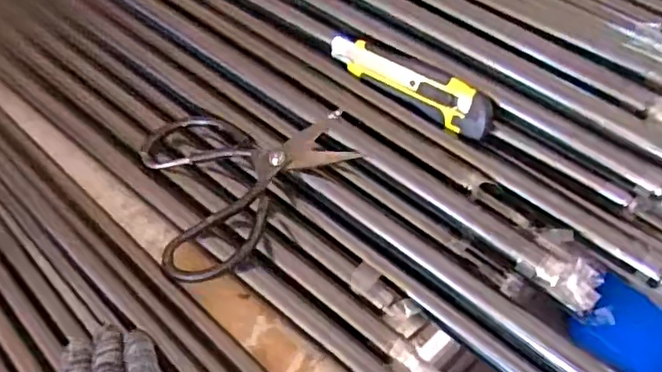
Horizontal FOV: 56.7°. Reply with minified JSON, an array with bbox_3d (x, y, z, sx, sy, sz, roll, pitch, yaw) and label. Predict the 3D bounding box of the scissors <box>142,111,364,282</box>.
[{"bbox_3d":[-0.066,-0.012,0.506,0.166,0.023,0.148,-21,60,1],"label":"scissors"}]

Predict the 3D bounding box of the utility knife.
[{"bbox_3d":[0.070,-0.092,0.541,0.162,0.036,0.021,33,14,24],"label":"utility knife"}]

